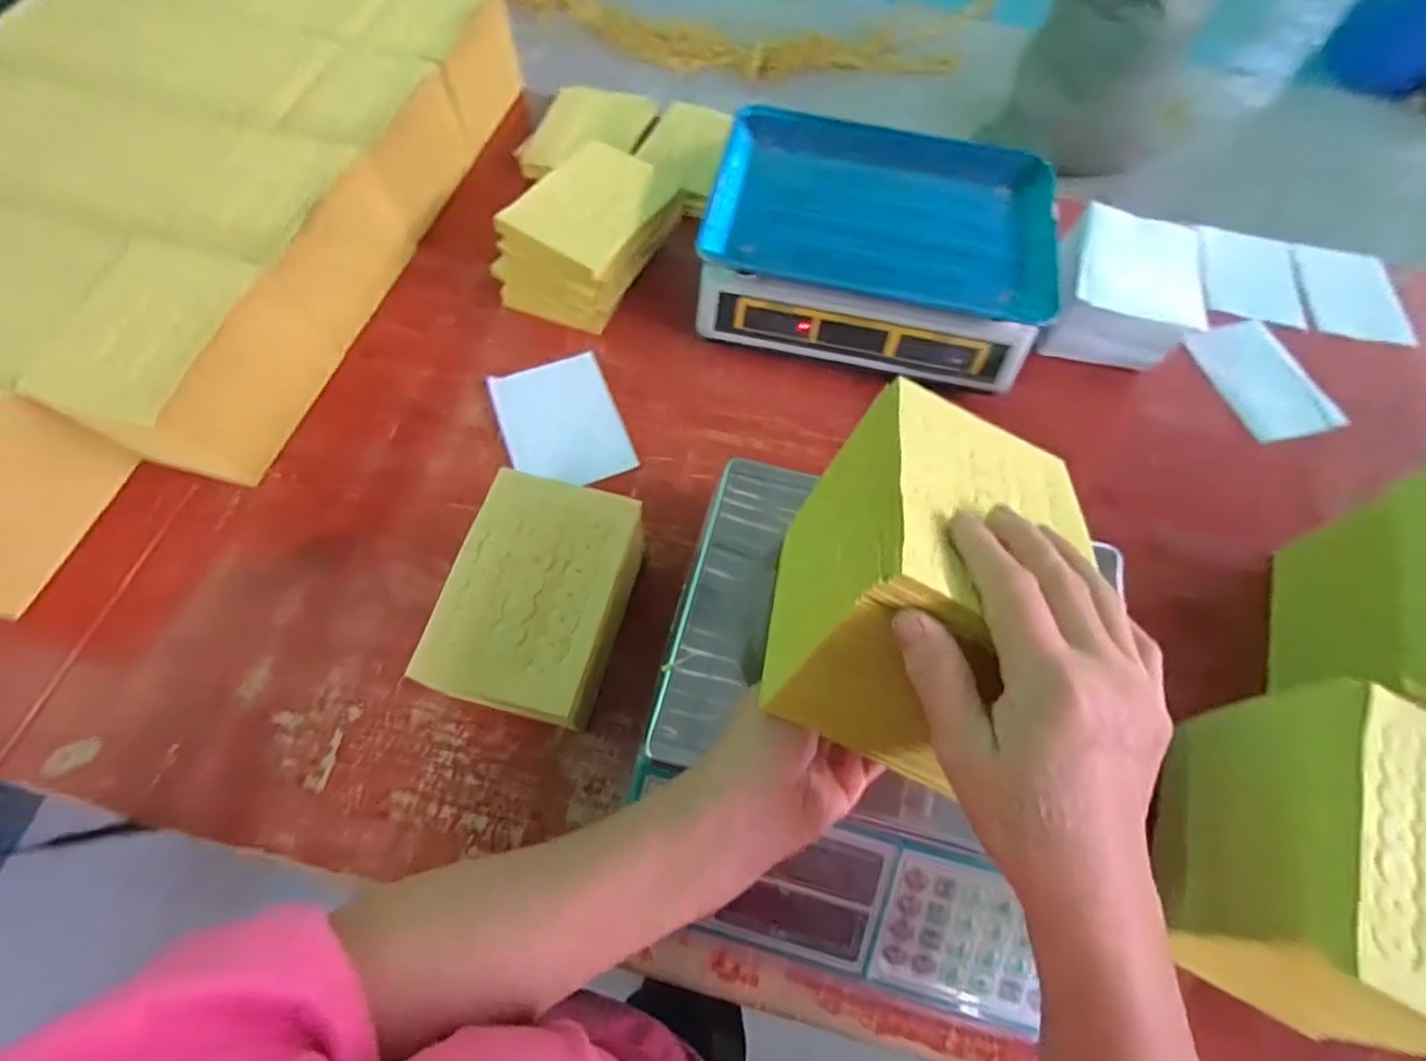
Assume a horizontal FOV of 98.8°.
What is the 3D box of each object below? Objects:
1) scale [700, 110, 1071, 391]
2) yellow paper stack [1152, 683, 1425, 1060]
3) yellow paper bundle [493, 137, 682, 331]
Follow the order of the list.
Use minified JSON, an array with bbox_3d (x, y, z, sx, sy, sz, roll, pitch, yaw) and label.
[{"bbox_3d":[0.162,-0.291,0.634,0.334,0.108,0.265,12,66,3],"label":"scale"},{"bbox_3d":[0.389,0.202,0.375,0.124,0.133,0.162,26,68,9],"label":"yellow paper stack"},{"bbox_3d":[-0.131,-0.307,0.640,0.130,0.086,0.175,29,68,10],"label":"yellow paper bundle"}]

